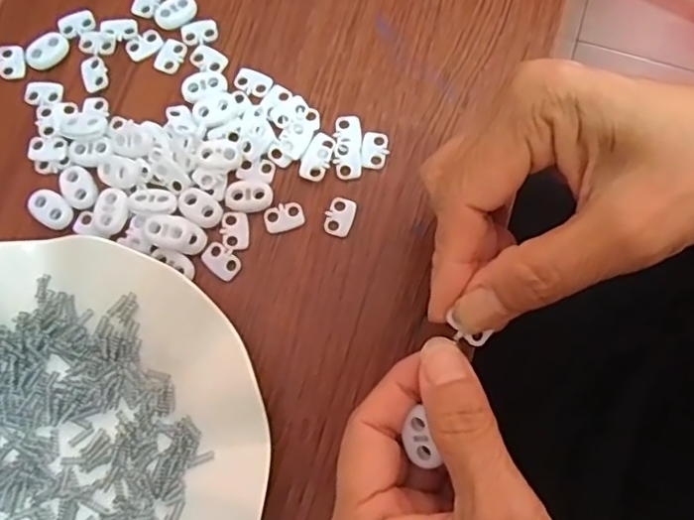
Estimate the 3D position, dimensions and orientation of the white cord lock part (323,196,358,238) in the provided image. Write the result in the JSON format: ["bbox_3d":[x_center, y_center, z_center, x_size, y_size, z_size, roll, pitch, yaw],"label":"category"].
[{"bbox_3d":[-0.003,-0.021,0.286,0.014,0.004,0.019,20,76,3],"label":"white cord lock part"}]

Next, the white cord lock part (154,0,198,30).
[{"bbox_3d":[-0.090,-0.130,0.313,0.022,0.006,0.017,-27,79,-8],"label":"white cord lock part"}]

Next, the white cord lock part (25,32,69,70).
[{"bbox_3d":[-0.155,-0.108,0.309,0.022,0.004,0.015,-33,79,-9],"label":"white cord lock part"}]

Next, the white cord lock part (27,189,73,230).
[{"bbox_3d":[-0.143,-0.025,0.286,0.023,0.004,0.015,40,78,7],"label":"white cord lock part"}]

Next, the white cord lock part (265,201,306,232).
[{"bbox_3d":[-0.030,-0.021,0.286,0.019,0.004,0.013,-14,77,-5],"label":"white cord lock part"}]

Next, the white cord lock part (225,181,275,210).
[{"bbox_3d":[-0.047,-0.031,0.287,0.023,0.004,0.014,4,76,-1],"label":"white cord lock part"}]

